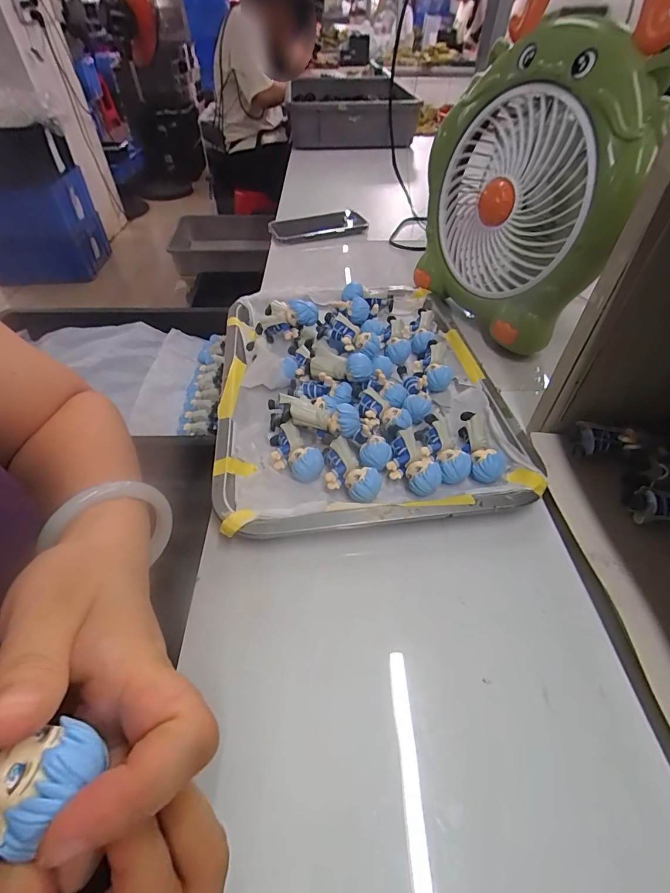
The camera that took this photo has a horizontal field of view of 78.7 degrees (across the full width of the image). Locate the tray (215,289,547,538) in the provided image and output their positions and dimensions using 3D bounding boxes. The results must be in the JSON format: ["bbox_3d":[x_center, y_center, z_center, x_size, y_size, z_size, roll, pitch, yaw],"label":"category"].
[{"bbox_3d":[0.018,-0.071,0.403,0.257,0.037,0.335,-6,48,-5],"label":"tray"}]

